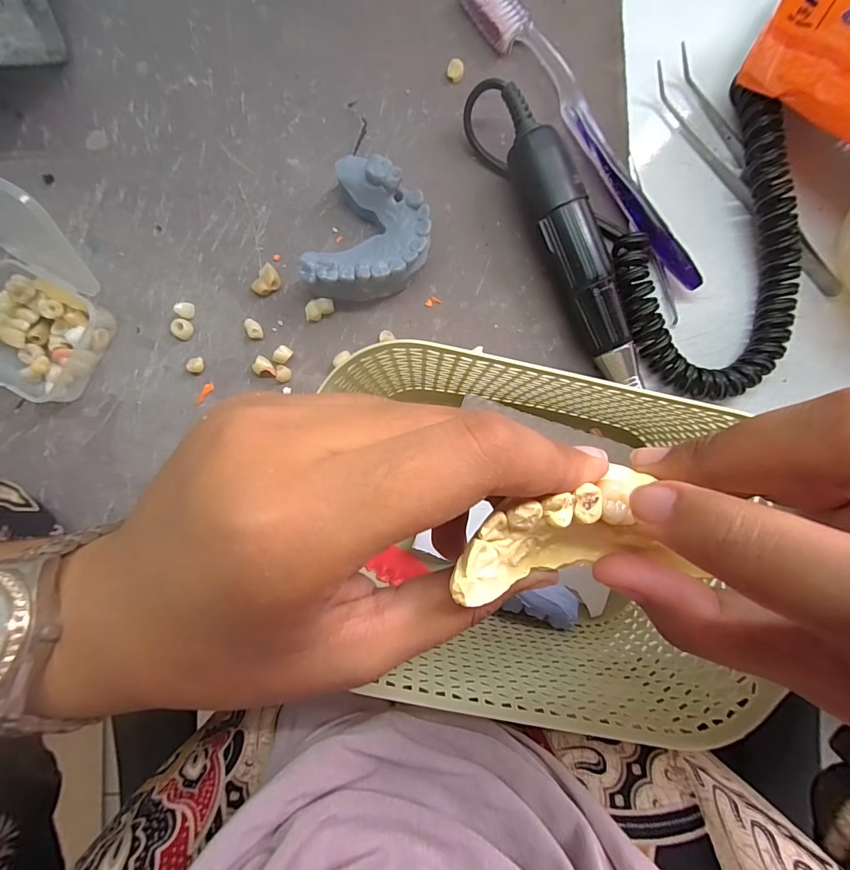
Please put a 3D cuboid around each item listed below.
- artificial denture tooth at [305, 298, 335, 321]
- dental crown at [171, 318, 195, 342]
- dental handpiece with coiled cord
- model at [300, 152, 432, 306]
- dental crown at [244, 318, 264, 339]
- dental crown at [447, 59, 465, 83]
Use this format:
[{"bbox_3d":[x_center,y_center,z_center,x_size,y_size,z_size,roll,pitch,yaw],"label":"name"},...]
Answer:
[{"bbox_3d":[-0.054,-0.064,0.212,0.015,0.009,0.007,-31,90,0],"label":"artificial denture tooth"},{"bbox_3d":[-0.123,-0.054,0.212,0.009,0.006,0.010,26,90,0],"label":"dental crown"},{"bbox_3d":[0.117,-0.106,0.203,0.125,0.029,0.180,-27,90,-1],"label":"dental handpiece with coiled cord"},{"bbox_3d":[-0.028,-0.095,0.204,0.055,0.025,0.062,31,90,0],"label":"model"},{"bbox_3d":[-0.087,-0.054,0.213,0.007,0.005,0.011,-20,90,-1],"label":"dental crown"},{"bbox_3d":[0.016,-0.186,0.213,0.009,0.005,0.008,2,90,-1],"label":"dental crown"}]

